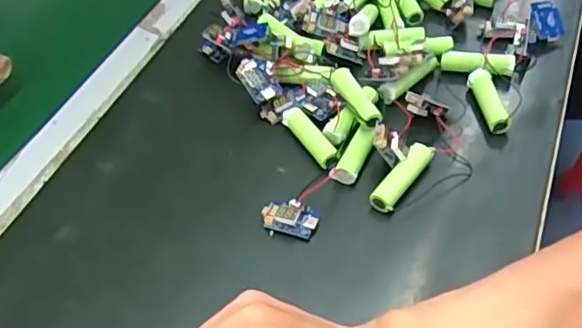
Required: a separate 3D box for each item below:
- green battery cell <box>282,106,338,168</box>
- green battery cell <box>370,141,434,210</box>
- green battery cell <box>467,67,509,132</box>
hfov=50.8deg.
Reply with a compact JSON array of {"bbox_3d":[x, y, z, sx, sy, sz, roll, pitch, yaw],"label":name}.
[{"bbox_3d":[0.011,-0.020,0.398,0.012,0.013,0.047,-31,52,-19],"label":"green battery cell"},{"bbox_3d":[0.066,0.008,0.373,0.018,0.015,0.052,27,57,27],"label":"green battery cell"},{"bbox_3d":[0.131,-0.041,0.407,0.014,0.015,0.048,-8,48,0],"label":"green battery cell"}]

